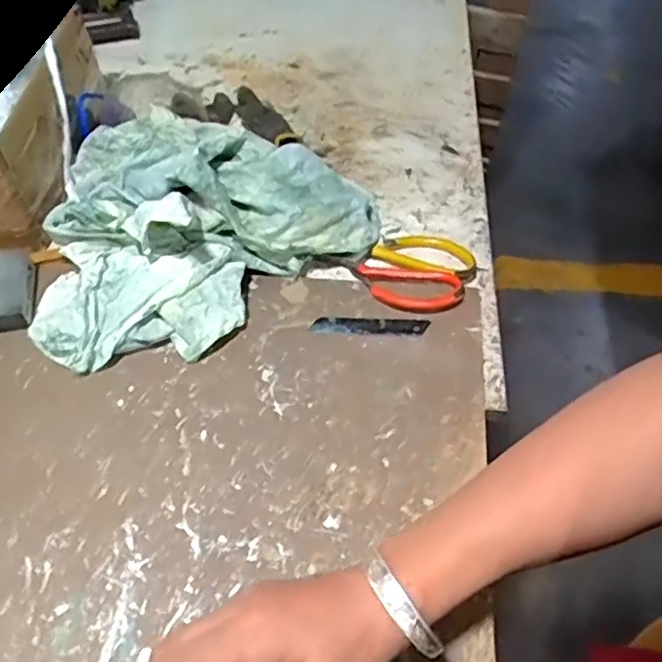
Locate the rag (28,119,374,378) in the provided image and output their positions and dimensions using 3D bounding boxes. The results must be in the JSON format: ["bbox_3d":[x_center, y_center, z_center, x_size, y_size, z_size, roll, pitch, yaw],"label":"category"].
[{"bbox_3d":[-0.148,-0.114,0.588,0.301,0.092,0.262,-35,61,-23],"label":"rag"}]

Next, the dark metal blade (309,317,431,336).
[{"bbox_3d":[0.033,-0.005,0.557,0.098,0.004,0.018,4,54,3],"label":"dark metal blade"}]

